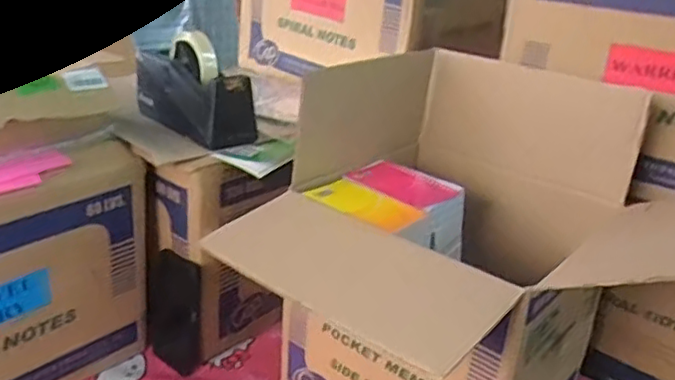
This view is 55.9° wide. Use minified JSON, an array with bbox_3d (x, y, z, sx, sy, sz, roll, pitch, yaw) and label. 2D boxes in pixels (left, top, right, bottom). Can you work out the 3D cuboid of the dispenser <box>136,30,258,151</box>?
[{"bbox_3d":[-0.194,-0.140,0.861,0.193,0.114,0.066,25,30,38],"label":"dispenser"}]

